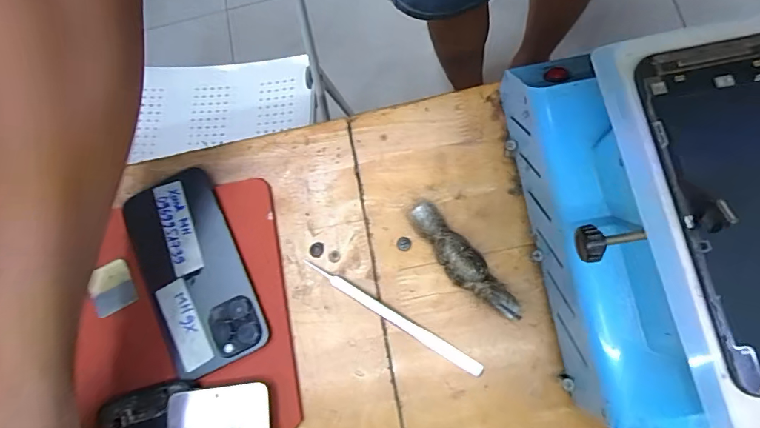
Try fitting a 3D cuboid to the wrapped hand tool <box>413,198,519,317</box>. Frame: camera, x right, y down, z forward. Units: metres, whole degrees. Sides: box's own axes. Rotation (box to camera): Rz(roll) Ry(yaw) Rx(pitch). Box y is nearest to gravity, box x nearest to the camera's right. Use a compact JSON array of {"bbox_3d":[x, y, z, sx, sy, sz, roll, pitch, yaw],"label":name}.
[{"bbox_3d":[0.060,0.037,0.323,0.025,0.026,0.107,-38,76,-2],"label":"wrapped hand tool"}]

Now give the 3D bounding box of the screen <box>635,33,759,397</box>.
[{"bbox_3d":[0.172,-0.005,0.190,0.073,0.012,0.156,-10,76,5],"label":"screen"}]

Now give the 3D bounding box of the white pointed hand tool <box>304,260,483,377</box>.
[{"bbox_3d":[0.010,0.078,0.325,0.151,0.011,0.010,31,83,13],"label":"white pointed hand tool"}]

